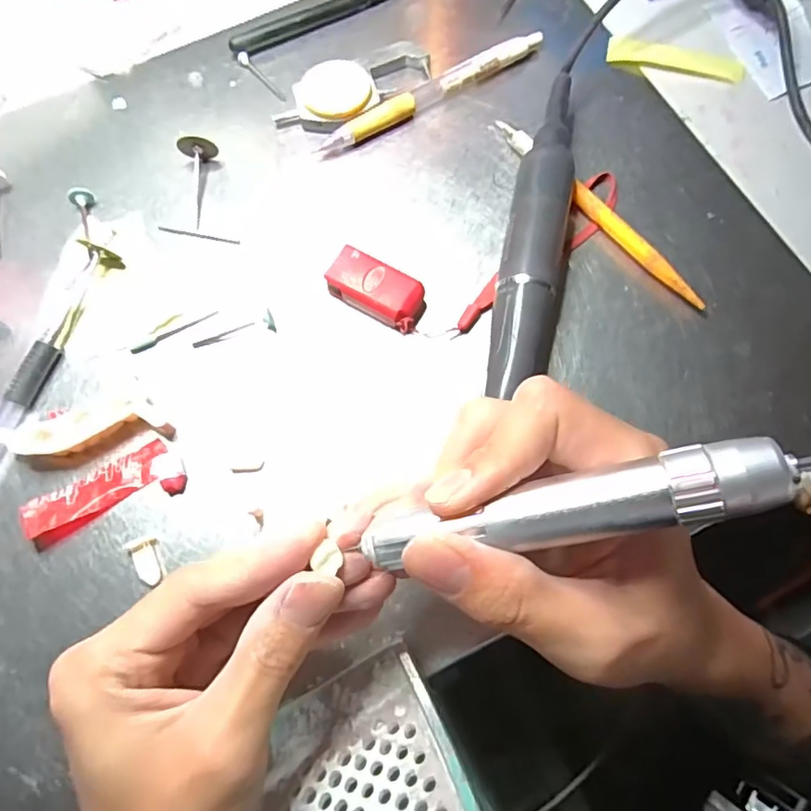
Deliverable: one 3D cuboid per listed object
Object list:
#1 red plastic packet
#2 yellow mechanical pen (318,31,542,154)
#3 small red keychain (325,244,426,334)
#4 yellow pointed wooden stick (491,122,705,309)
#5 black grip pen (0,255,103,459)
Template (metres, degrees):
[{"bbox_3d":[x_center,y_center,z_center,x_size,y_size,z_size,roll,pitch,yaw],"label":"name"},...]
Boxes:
[{"bbox_3d":[-0.129,0.036,0.237,0.066,0.010,0.025,-22,74,-6],"label":"red plastic packet"},{"bbox_3d":[0.016,-0.170,0.301,0.138,0.013,0.012,-33,75,-9],"label":"yellow mechanical pen"},{"bbox_3d":[-0.014,-0.052,0.260,0.044,0.019,0.025,28,75,9],"label":"small red keychain"},{"bbox_3d":[0.093,-0.098,0.277,0.008,0.009,0.140,-38,76,-10],"label":"yellow pointed wooden stick"},{"bbox_3d":[-0.177,0.002,0.247,0.014,0.013,0.162,16,73,6],"label":"black grip pen"}]

